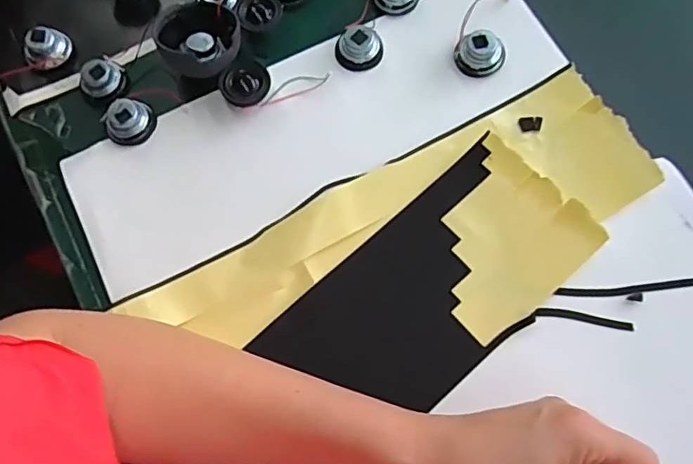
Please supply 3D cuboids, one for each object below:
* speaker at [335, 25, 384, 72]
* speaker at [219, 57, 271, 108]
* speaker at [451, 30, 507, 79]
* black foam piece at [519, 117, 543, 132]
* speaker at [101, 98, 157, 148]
[{"bbox_3d":[0.010,-0.139,0.422,0.034,0.020,0.029,-30,75,-7],"label":"speaker"},{"bbox_3d":[-0.074,-0.108,0.415,0.033,0.018,0.038,31,77,10],"label":"speaker"},{"bbox_3d":[0.100,-0.134,0.415,0.034,0.018,0.032,37,78,11],"label":"speaker"},{"bbox_3d":[0.134,-0.078,0.404,0.016,0.004,0.011,-1,73,1],"label":"black foam piece"},{"bbox_3d":[-0.159,-0.081,0.409,0.035,0.019,0.029,-41,76,-10],"label":"speaker"}]

